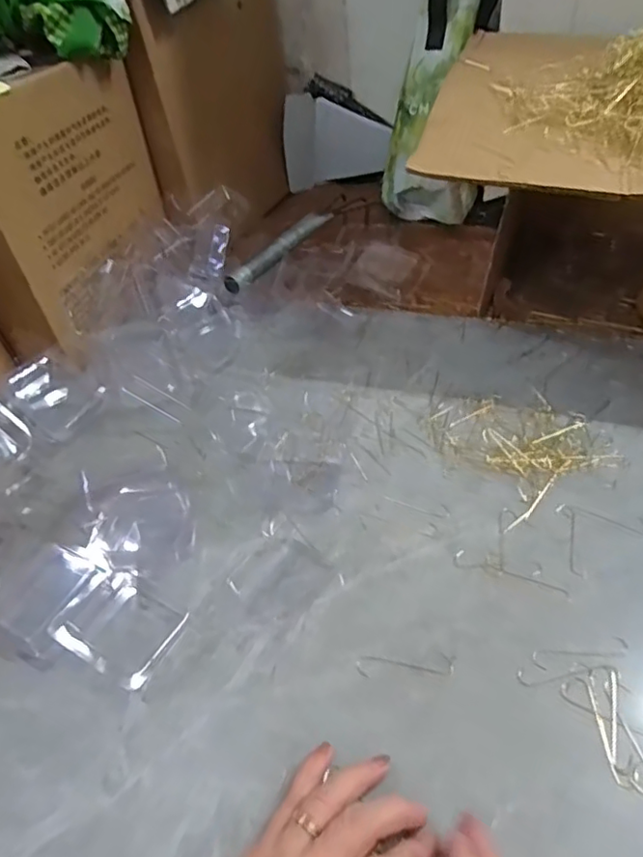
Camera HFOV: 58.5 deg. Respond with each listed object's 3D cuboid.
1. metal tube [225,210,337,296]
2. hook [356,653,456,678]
[{"bbox_3d":[-0.050,-0.224,0.706,0.019,0.024,0.207,20,50,26],"label":"metal tube"},{"bbox_3d":[0.057,0.158,0.383,0.065,0.004,0.014,-2,43,3],"label":"hook"}]

